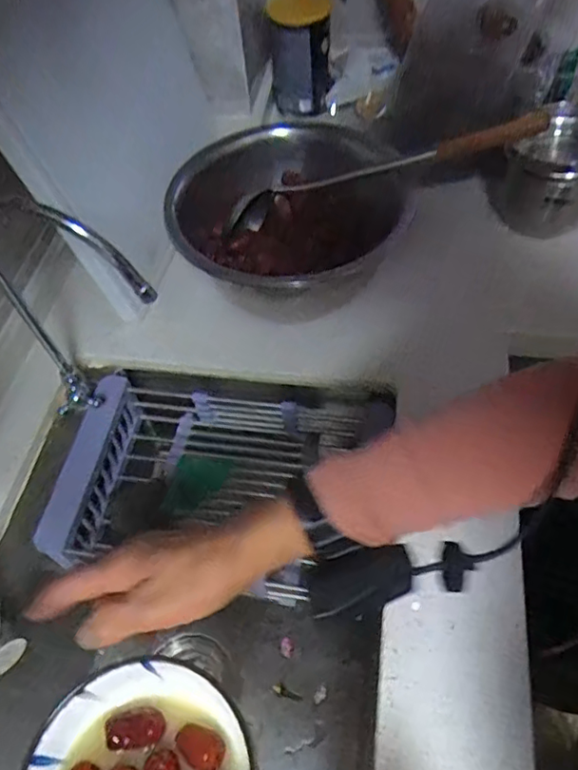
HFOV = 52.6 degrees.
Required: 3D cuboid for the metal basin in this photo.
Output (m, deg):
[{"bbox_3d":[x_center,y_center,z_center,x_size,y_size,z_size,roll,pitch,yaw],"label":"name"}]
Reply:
[{"bbox_3d":[0.005,-0.237,0.757,0.289,0.109,0.289,2,55,5],"label":"metal basin"}]

